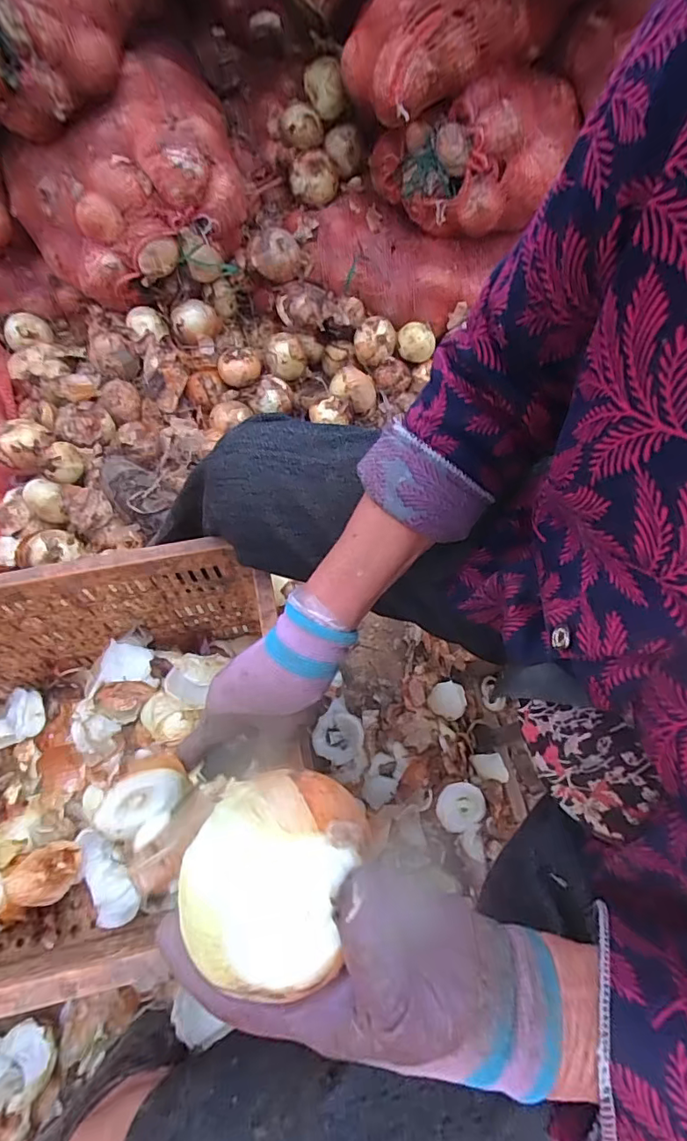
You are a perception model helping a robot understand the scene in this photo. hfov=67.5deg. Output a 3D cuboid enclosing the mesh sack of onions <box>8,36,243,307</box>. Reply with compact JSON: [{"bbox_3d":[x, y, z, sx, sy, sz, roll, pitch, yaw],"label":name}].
[{"bbox_3d":[-0.300,-0.538,0.718,0.300,0.217,0.201,-26,64,-14],"label":"mesh sack of onions"}]

